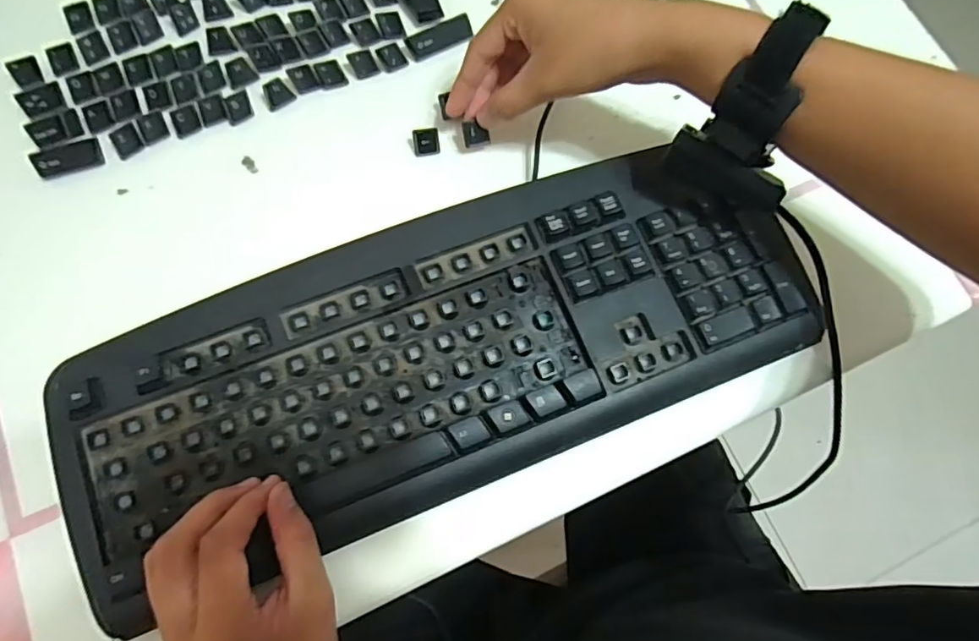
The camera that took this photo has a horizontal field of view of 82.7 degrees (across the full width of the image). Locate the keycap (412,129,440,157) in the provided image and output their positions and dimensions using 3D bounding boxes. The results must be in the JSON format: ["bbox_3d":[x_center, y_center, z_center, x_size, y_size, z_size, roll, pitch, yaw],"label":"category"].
[{"bbox_3d":[-0.044,-0.125,0.389,0.019,0.015,0.015,-11,74,-6],"label":"keycap"}]

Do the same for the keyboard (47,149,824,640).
[{"bbox_3d":[-0.022,0.015,0.331,0.432,0.018,0.167,-17,74,-7],"label":"keyboard"}]

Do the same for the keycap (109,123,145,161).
[{"bbox_3d":[-0.246,-0.121,0.377,0.019,0.013,0.015,-32,77,-11],"label":"keycap"}]

